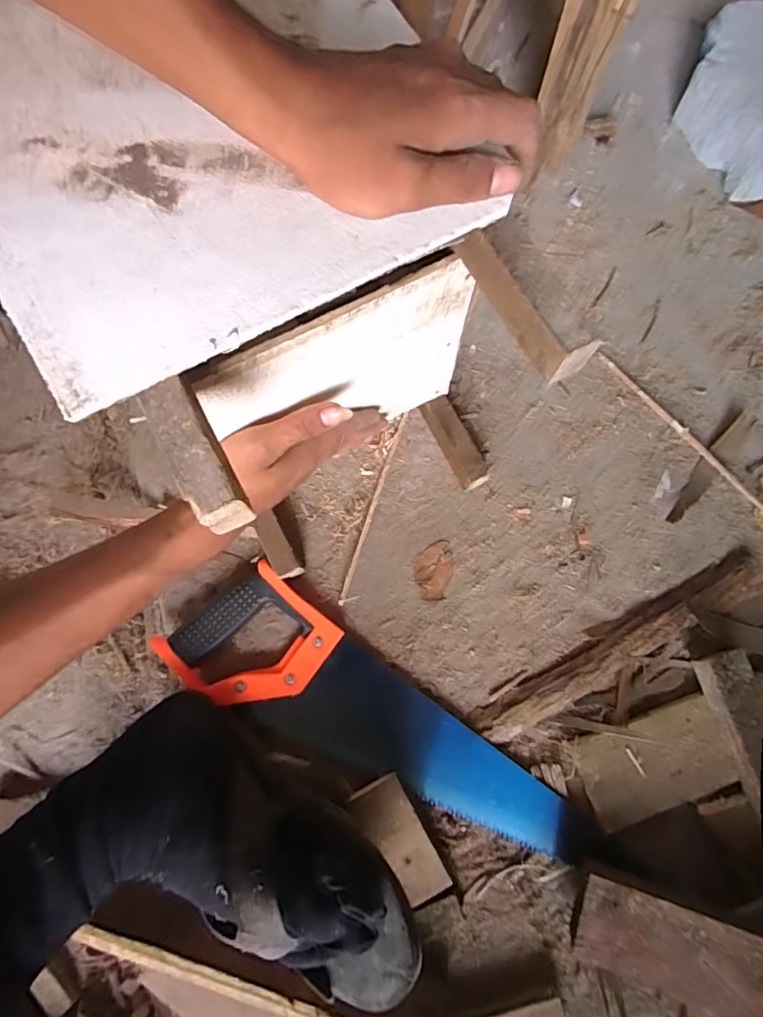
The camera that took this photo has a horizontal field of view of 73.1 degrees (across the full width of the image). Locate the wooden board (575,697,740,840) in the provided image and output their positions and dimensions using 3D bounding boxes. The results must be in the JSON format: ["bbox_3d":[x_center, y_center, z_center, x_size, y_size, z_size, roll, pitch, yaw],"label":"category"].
[{"bbox_3d":[0.227,0.213,0.429,0.120,0.012,0.071,-18,76,-4],"label":"wooden board"}]

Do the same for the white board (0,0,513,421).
[{"bbox_3d":[-0.107,-0.227,0.279,0.254,0.013,0.305,-28,77,-10],"label":"white board"}]

